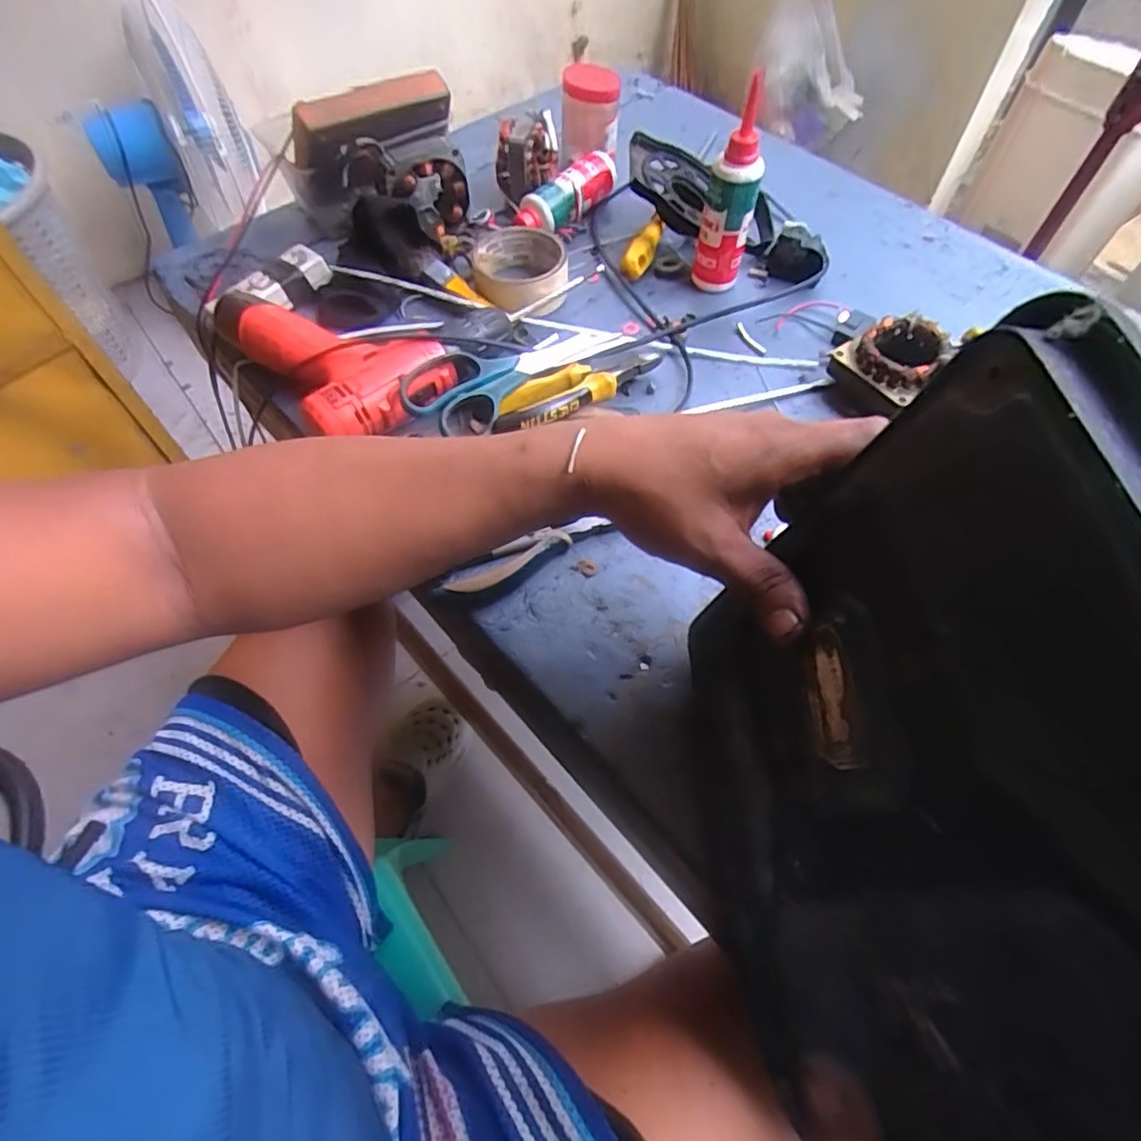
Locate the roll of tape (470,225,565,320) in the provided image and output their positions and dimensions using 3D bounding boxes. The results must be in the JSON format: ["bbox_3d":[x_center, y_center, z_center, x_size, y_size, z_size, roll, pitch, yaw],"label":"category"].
[{"bbox_3d":[-0.045,-0.269,0.570,0.082,0.030,0.097,-11,60,-6],"label":"roll of tape"}]

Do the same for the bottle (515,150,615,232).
[{"bbox_3d":[0.000,-0.371,0.622,0.119,0.035,0.035,-39,67,-20],"label":"bottle"}]

